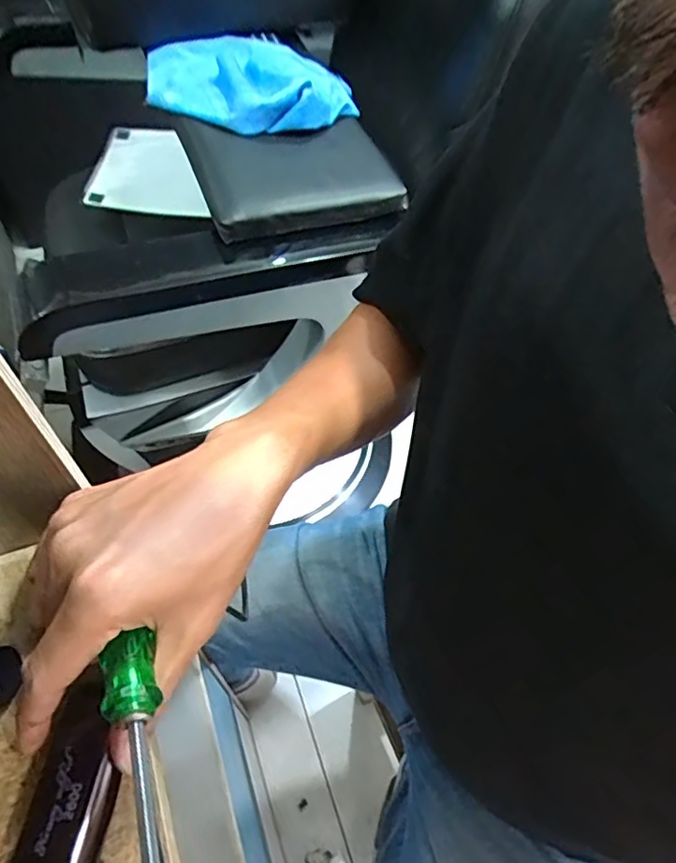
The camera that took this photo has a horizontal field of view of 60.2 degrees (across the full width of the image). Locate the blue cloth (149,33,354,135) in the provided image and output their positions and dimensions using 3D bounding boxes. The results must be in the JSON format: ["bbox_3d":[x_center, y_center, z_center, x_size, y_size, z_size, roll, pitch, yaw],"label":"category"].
[{"bbox_3d":[-0.106,-0.431,0.717,0.224,0.050,0.187,-19,59,-15],"label":"blue cloth"}]

